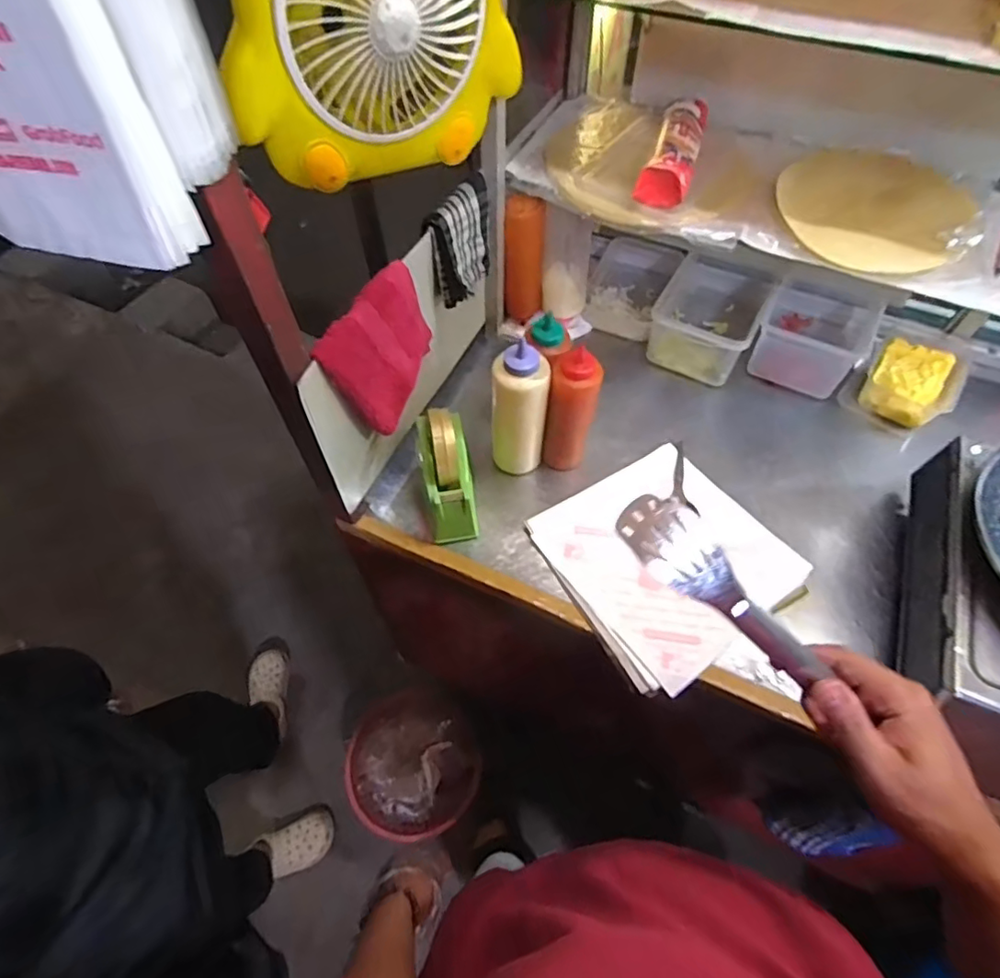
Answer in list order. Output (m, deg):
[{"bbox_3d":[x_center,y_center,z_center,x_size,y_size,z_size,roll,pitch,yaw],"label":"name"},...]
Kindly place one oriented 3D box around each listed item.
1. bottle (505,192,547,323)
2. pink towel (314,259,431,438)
[{"bbox_3d":[0.038,-0.347,0.835,0.057,0.198,0.048,3,58,2],"label":"bottle"},{"bbox_3d":[-0.130,-0.151,0.625,0.037,0.145,0.159,16,60,10],"label":"pink towel"}]

